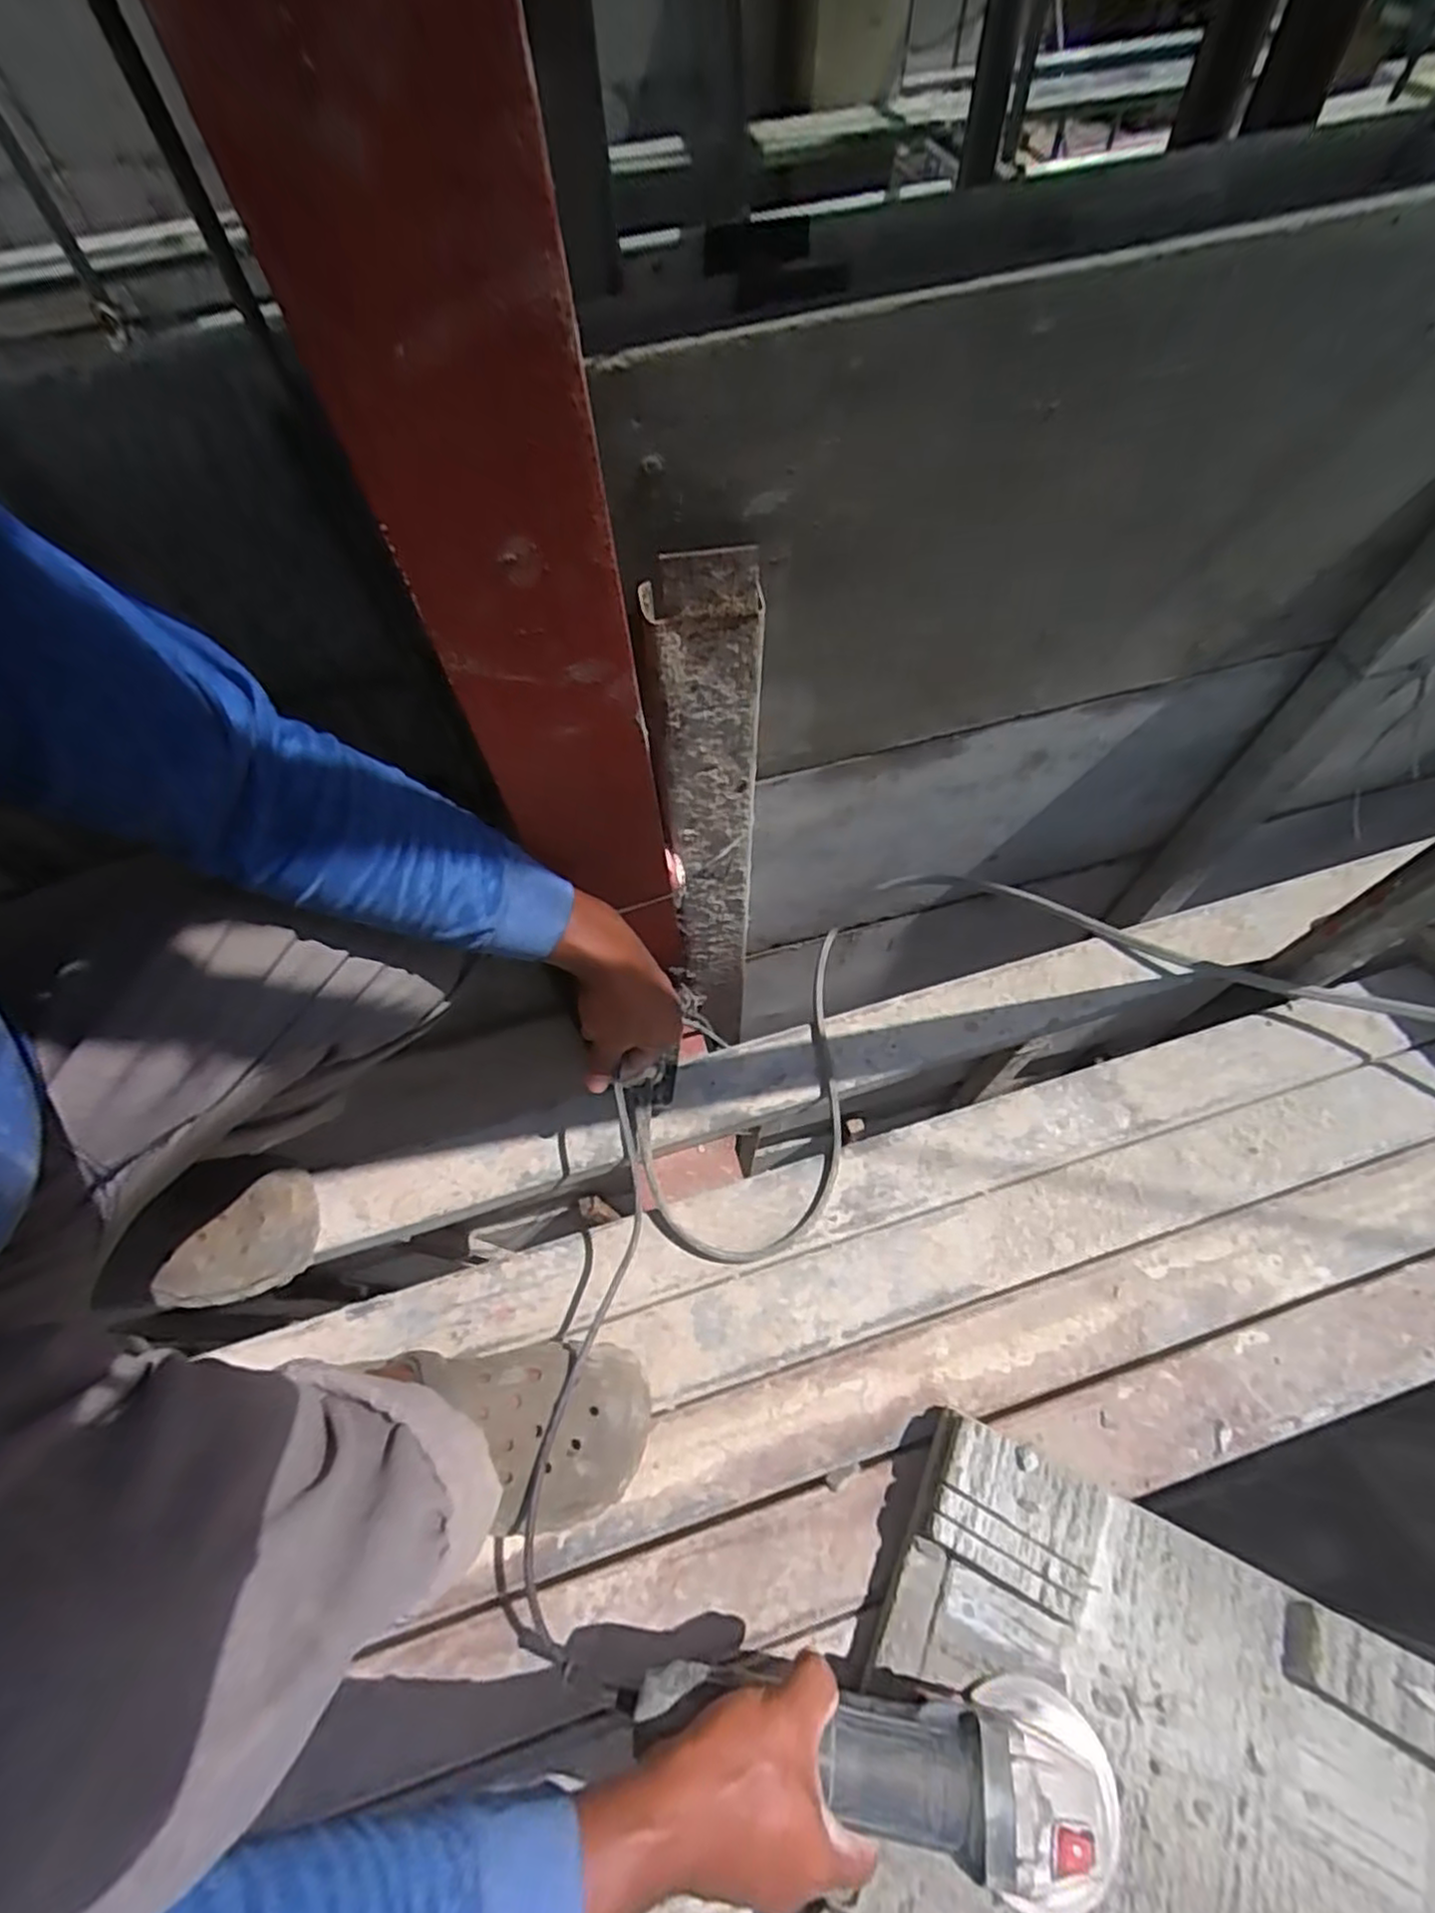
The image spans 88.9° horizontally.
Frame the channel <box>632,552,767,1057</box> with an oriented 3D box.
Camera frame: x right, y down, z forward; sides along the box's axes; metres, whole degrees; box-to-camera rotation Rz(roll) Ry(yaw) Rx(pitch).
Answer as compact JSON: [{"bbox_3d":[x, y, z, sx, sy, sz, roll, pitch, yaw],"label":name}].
[{"bbox_3d":[-0.007,-0.073,0.733,0.082,0.674,0.068,-2,65,0],"label":"channel"}]

